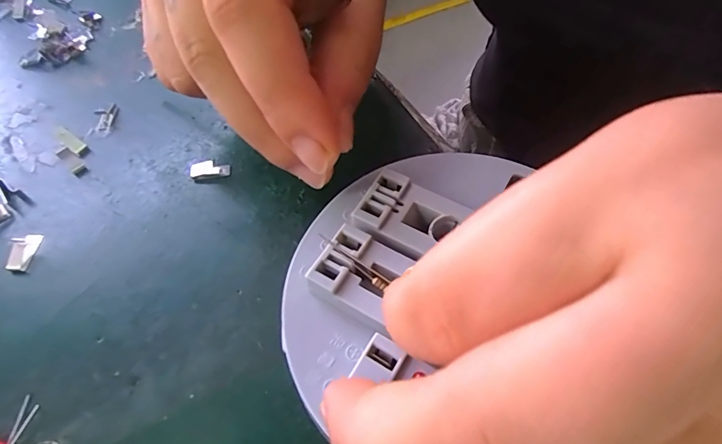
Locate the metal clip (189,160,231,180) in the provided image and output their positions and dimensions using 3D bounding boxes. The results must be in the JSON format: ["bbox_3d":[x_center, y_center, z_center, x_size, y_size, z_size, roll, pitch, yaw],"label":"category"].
[{"bbox_3d":[-0.059,-0.020,0.170,0.015,0.005,0.005,-12,58,-8],"label":"metal clip"}]

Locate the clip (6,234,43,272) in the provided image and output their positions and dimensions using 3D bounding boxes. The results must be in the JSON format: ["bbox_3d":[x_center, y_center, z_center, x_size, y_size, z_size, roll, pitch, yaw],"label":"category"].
[{"bbox_3d":[-0.118,0.010,0.152,0.006,0.006,0.014,5,57,3],"label":"clip"}]

